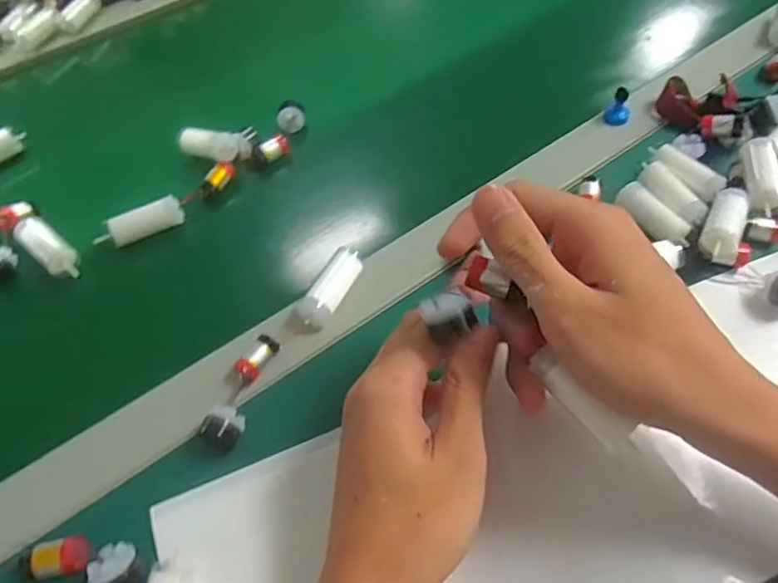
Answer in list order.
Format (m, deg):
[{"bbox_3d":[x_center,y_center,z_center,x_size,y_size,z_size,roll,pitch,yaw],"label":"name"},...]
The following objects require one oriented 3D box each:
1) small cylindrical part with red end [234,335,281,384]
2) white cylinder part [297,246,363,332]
[{"bbox_3d":[-0.076,0.039,0.338,0.014,0.010,0.027,30,61,23],"label":"small cylindrical part with red end"},{"bbox_3d":[-0.035,-0.002,0.361,0.020,0.020,0.053,28,60,22],"label":"white cylinder part"}]

